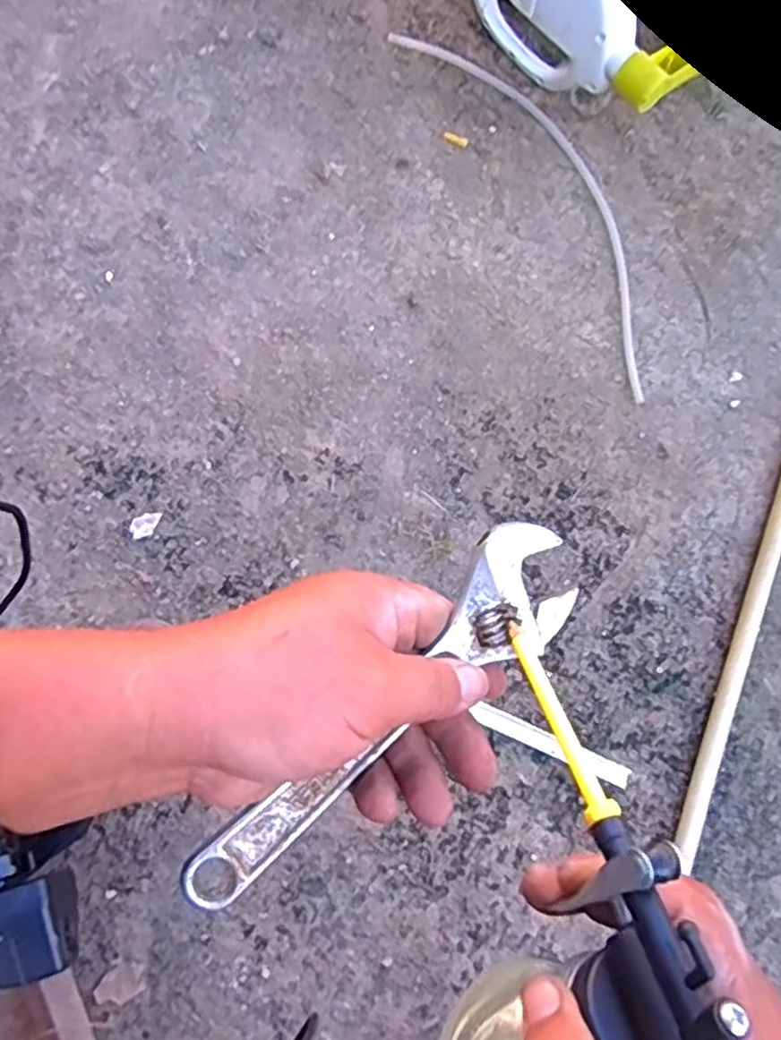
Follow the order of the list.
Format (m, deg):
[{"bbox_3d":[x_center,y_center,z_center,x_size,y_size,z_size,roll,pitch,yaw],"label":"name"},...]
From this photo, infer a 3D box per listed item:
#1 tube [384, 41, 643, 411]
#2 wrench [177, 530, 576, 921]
[{"bbox_3d":[0.193,-0.389,0.849,0.125,0.006,0.533,-31,84,-15],"label":"tube"},{"bbox_3d":[0.003,0.080,0.283,0.045,0.013,0.195,42,80,11],"label":"wrench"}]

